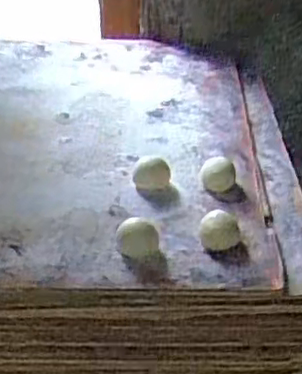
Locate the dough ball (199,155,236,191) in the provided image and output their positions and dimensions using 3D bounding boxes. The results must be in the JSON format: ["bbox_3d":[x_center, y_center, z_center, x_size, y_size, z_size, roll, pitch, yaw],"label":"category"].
[{"bbox_3d":[0.060,-0.012,0.582,0.030,0.017,0.030,0,38,0],"label":"dough ball"}]

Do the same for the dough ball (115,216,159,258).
[{"bbox_3d":[-0.011,0.041,0.508,0.033,0.021,0.027,-1,38,-3],"label":"dough ball"}]

